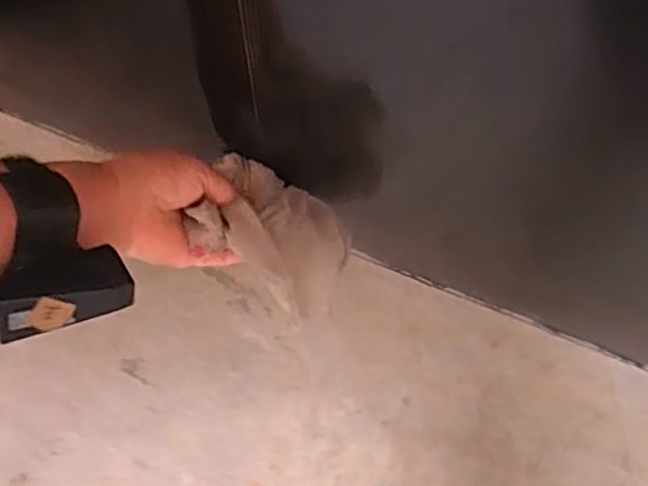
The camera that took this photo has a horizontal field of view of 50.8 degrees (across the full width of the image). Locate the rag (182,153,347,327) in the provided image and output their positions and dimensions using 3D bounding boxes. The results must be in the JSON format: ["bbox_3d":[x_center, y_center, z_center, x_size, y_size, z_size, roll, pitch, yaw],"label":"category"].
[{"bbox_3d":[-0.036,-0.004,0.501,0.105,0.099,0.082,27,77,6],"label":"rag"}]

